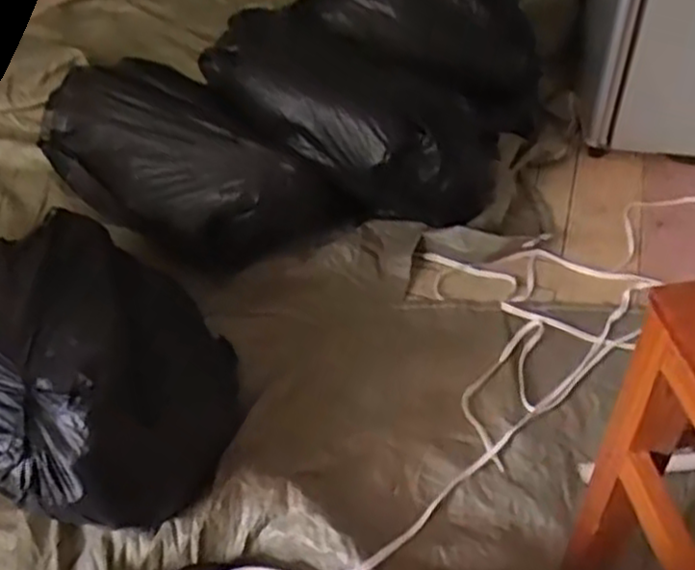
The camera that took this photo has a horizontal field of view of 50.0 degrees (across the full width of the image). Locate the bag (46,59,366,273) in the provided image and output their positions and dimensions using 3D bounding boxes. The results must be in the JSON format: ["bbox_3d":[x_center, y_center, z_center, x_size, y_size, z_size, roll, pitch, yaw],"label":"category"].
[{"bbox_3d":[-0.266,-0.183,1.179,0.522,0.204,0.224,23,50,22],"label":"bag"}]

